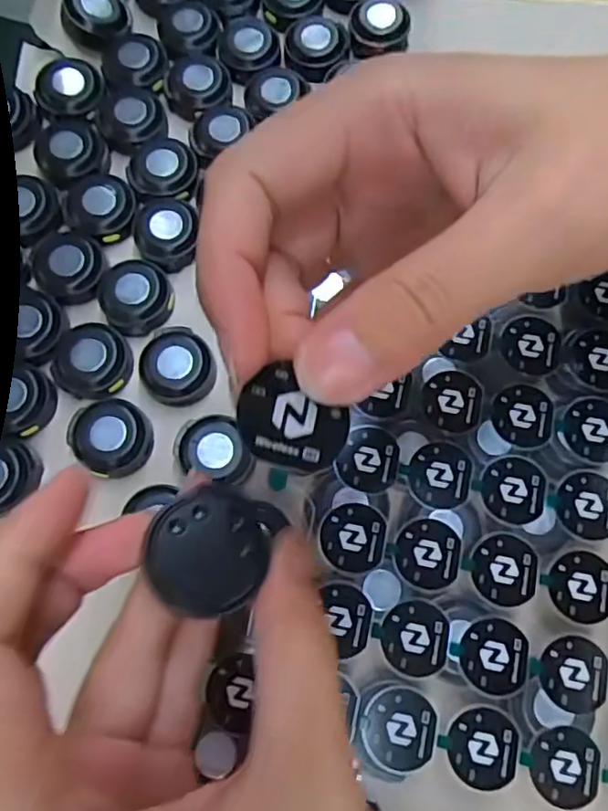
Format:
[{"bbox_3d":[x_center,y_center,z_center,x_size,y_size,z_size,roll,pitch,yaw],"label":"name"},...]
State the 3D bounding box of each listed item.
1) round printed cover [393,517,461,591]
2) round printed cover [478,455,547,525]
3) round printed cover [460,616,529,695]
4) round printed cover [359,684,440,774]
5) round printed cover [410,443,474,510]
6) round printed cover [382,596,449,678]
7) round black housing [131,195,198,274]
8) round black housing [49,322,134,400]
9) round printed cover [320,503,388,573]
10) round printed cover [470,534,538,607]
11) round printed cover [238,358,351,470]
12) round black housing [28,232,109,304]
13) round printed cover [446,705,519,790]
[{"bbox_3d":[0.044,0.052,0.217,0.023,0.004,0.024,0,74,0],"label":"round printed cover"},{"bbox_3d":[0.077,0.030,0.223,0.024,0.004,0.024,0,74,0],"label":"round printed cover"},{"bbox_3d":[0.065,0.085,0.208,0.022,0.004,0.023,0,74,0],"label":"round printed cover"},{"bbox_3d":[0.032,0.108,0.203,0.024,0.004,0.024,0,74,0],"label":"round printed cover"},{"bbox_3d":[0.051,0.025,0.225,0.023,0.004,0.024,0,74,0],"label":"round printed cover"},{"bbox_3d":[0.039,0.080,0.210,0.023,0.004,0.024,0,74,0],"label":"round printed cover"},{"bbox_3d":[-0.059,-0.074,0.260,0.026,0.010,0.031,-5,74,-2],"label":"round black housing"},{"bbox_3d":[-0.086,-0.018,0.244,0.031,0.011,0.030,0,74,0],"label":"round black housing"},{"bbox_3d":[0.018,0.047,0.219,0.023,0.004,0.024,0,74,0],"label":"round printed cover"},{"bbox_3d":[0.071,0.058,0.215,0.023,0.004,0.024,0,74,0],"label":"round printed cover"},{"bbox_3d":[-0.003,0.003,0.127,0.023,0.004,0.019,39,70,-7],"label":"round printed cover"},{"bbox_3d":[-0.099,-0.057,0.255,0.028,0.011,0.029,0,74,0],"label":"round black housing"},{"bbox_3d":[0.059,0.112,0.200,0.023,0.004,0.024,0,74,0],"label":"round printed cover"}]

